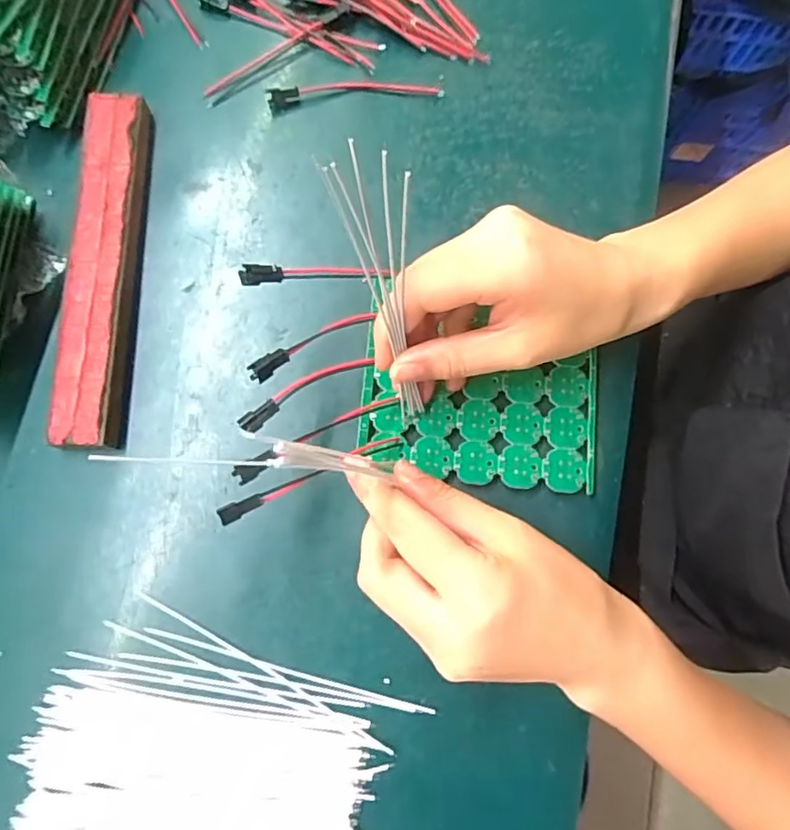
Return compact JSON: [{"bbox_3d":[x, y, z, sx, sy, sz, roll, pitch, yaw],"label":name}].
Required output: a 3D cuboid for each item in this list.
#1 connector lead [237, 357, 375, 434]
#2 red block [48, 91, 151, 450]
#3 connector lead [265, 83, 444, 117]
[{"bbox_3d":[-0.039,-0.013,0.268,0.071,0.007,0.010,-31,81,-27],"label":"connector lead"},{"bbox_3d":[-0.154,-0.079,0.312,0.032,0.017,0.194,1,79,-1],"label":"red block"},{"bbox_3d":[-0.023,-0.189,0.343,0.101,0.005,0.014,-8,79,-3],"label":"connector lead"}]

